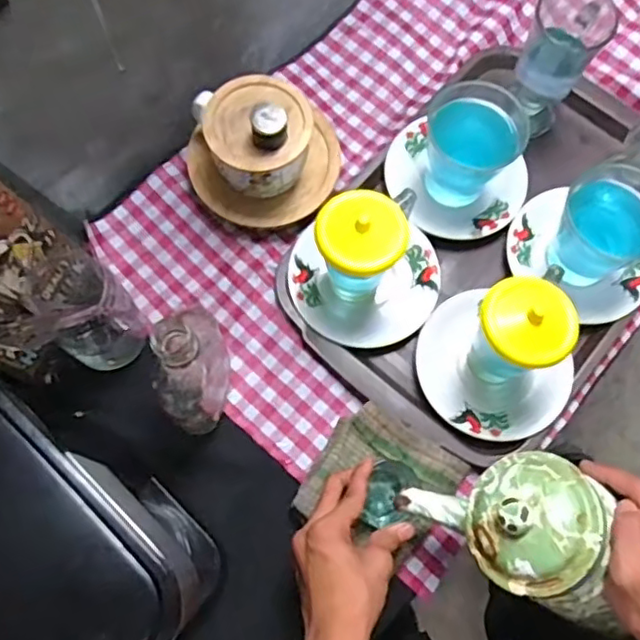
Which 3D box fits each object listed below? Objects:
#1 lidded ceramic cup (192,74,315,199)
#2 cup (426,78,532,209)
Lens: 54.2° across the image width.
[{"bbox_3d":[-0.058,-0.174,0.583,0.096,0.090,0.098,0,72,-1],"label":"lidded ceramic cup"},{"bbox_3d":[0.149,-0.177,0.628,0.093,0.095,0.091,0,72,-1],"label":"cup"}]

